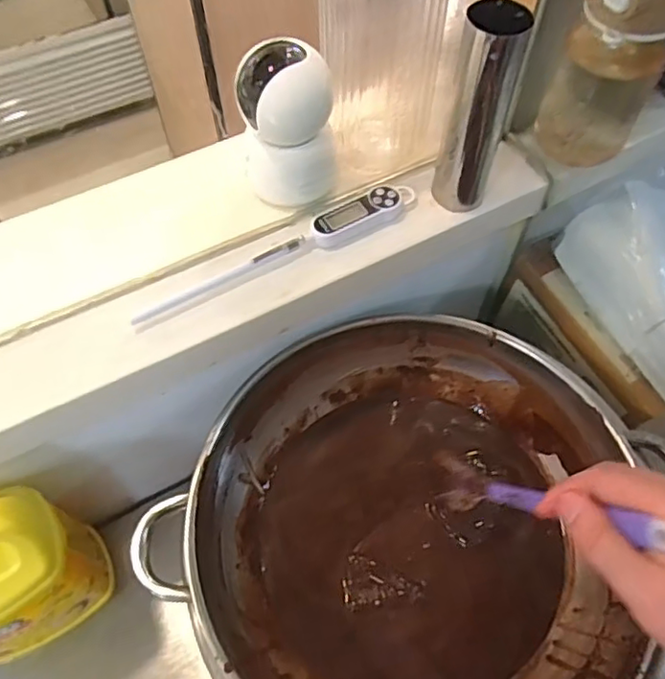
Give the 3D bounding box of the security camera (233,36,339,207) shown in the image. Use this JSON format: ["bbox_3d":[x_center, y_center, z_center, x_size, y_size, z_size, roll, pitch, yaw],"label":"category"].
[{"bbox_3d":[-0.036,-0.170,0.484,0.077,0.107,0.070,-10,60,-6],"label":"security camera"}]

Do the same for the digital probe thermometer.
[{"bbox_3d":[-0.039,-0.073,0.486,0.249,0.013,0.031,-26,63,-14],"label":"digital probe thermometer"}]

